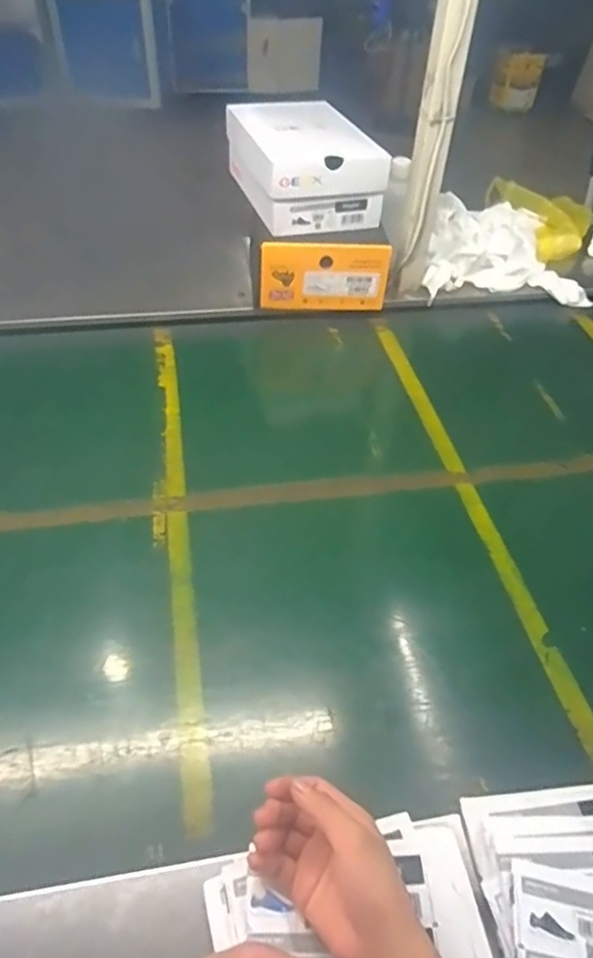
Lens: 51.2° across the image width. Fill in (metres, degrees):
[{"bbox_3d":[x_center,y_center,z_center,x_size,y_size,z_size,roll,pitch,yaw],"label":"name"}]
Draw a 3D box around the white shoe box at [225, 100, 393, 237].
[{"bbox_3d":[0.007,-0.512,1.006,0.191,0.110,0.267,-11,48,-13],"label":"white shoe box"}]

